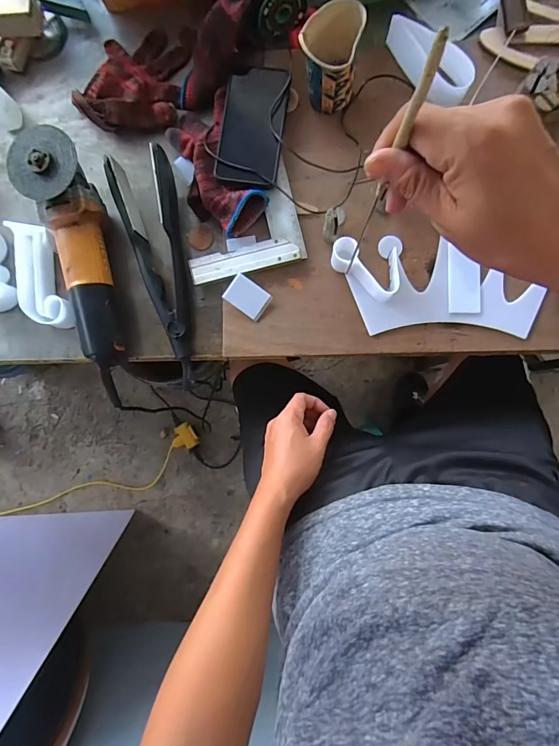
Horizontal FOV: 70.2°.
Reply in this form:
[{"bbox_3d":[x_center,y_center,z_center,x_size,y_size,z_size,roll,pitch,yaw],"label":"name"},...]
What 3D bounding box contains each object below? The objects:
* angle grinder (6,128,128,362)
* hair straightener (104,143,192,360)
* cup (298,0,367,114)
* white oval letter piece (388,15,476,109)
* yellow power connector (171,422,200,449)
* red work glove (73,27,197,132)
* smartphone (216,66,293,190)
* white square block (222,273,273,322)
[{"bbox_3d":[-0.252,-0.153,0.497,0.079,0.079,0.286,-18,86,2],"label":"angle grinder"},{"bbox_3d":[-0.160,-0.147,0.521,0.076,0.055,0.272,-10,87,3],"label":"hair straightener"},{"bbox_3d":[0.063,-0.382,0.488,0.071,0.086,0.081,15,88,4],"label":"cup"},{"bbox_3d":[0.194,-0.404,0.511,0.049,0.034,0.132,-40,86,0],"label":"white oval letter piece"},{"bbox_3d":[-0.301,0.203,1.243,0.088,0.038,0.082,-28,86,1],"label":"yellow power connector"},{"bbox_3d":[-0.200,-0.417,0.558,0.134,0.040,0.166,13,88,4],"label":"red work glove"},{"bbox_3d":[-0.034,-0.326,0.519,0.080,0.014,0.167,7,83,3],"label":"smartphone"},{"bbox_3d":[-0.041,-0.099,0.516,0.055,0.009,0.039,36,89,4],"label":"white square block"}]

